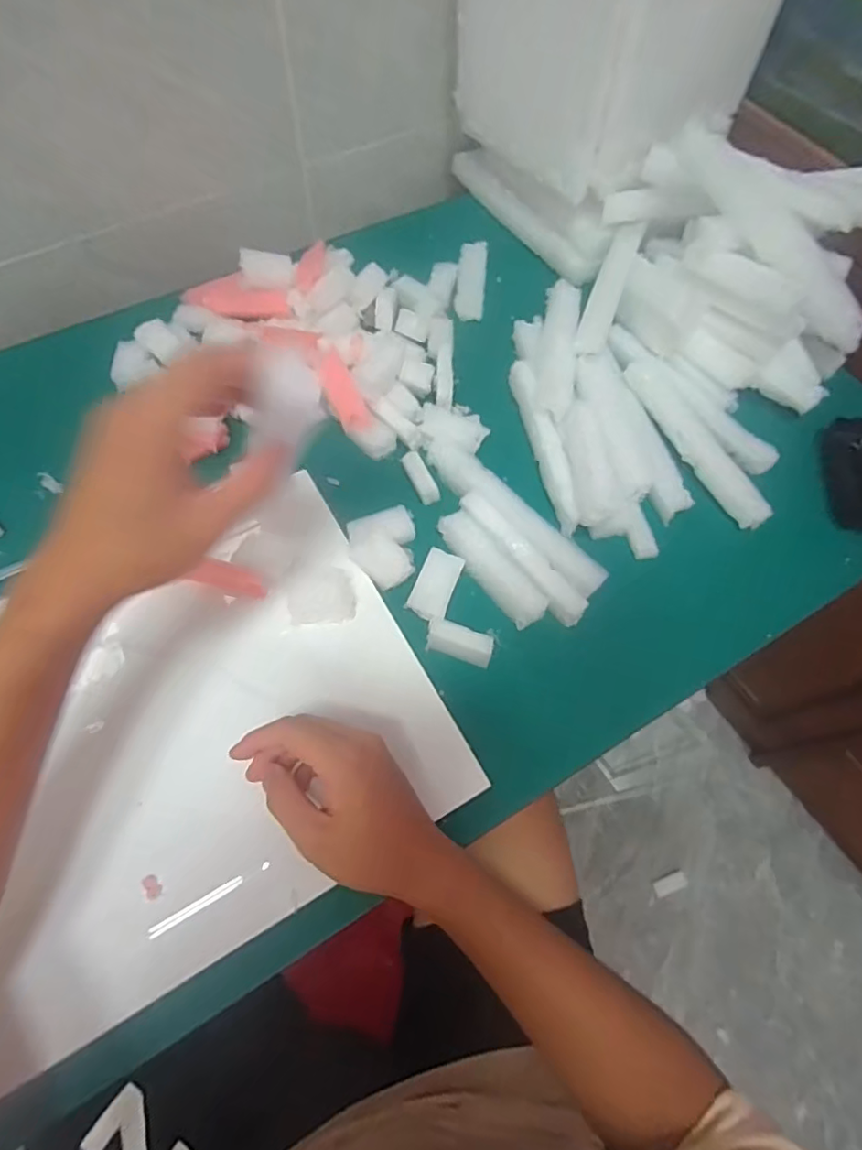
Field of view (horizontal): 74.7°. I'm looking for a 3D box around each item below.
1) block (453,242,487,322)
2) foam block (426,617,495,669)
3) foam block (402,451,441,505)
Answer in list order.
[{"bbox_3d":[0.044,-0.313,0.602,0.030,0.012,0.114,7,64,1],"label":"block"},{"bbox_3d":[0.022,0.050,0.423,0.050,0.012,0.021,18,65,6],"label":"foam block"},{"bbox_3d":[-0.009,-0.083,0.486,0.016,0.015,0.049,-24,68,-13],"label":"foam block"}]

